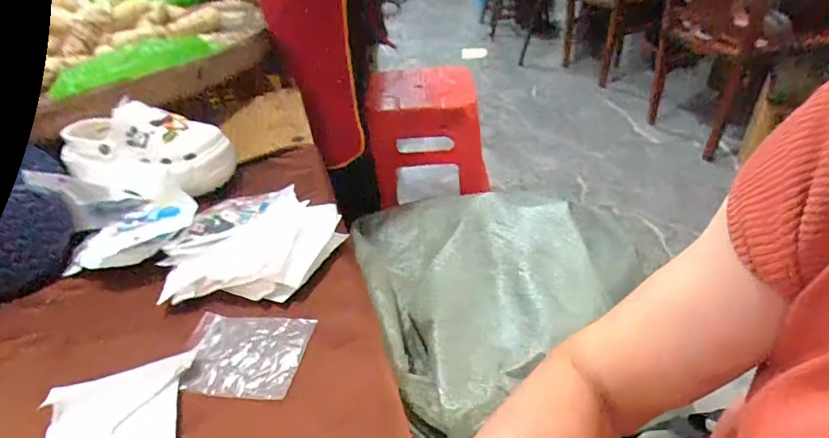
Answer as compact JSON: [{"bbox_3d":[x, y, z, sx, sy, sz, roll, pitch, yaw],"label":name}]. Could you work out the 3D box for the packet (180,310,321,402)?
[{"bbox_3d":[-0.162,0.123,0.431,0.119,0.006,0.082,2,38,10],"label":"packet"}]

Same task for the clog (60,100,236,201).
[{"bbox_3d":[-0.386,-0.099,0.658,0.219,0.102,0.099,6,38,14],"label":"clog"}]

